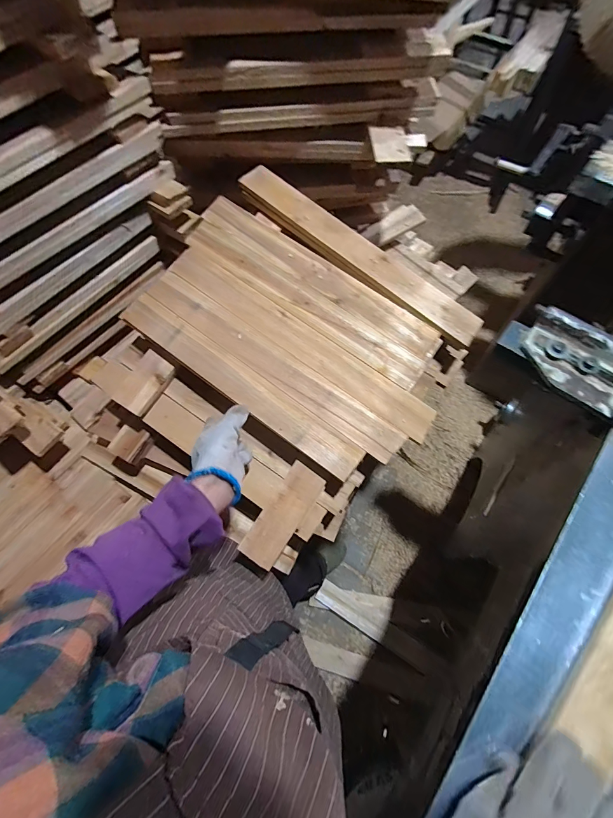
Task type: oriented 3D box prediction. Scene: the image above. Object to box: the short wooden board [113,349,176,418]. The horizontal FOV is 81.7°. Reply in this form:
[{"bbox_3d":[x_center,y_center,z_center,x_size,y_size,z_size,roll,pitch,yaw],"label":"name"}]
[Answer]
[{"bbox_3d":[-0.290,-0.046,0.637,0.058,0.029,0.105,30,72,15],"label":"short wooden board"}]

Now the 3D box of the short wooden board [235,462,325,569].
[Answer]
[{"bbox_3d":[-0.035,0.170,0.570,0.064,0.016,0.163,35,72,-4],"label":"short wooden board"}]

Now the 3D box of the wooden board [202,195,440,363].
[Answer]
[{"bbox_3d":[0.018,-0.247,0.645,0.490,0.020,0.062,36,80,11],"label":"wooden board"}]

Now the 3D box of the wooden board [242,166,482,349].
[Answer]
[{"bbox_3d":[0.090,-0.297,0.654,0.523,0.017,0.073,40,72,11],"label":"wooden board"}]

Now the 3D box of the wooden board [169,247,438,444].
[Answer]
[{"bbox_3d":[-0.023,-0.124,0.610,0.531,0.007,0.063,36,79,10],"label":"wooden board"}]

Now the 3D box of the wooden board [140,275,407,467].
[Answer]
[{"bbox_3d":[-0.063,-0.080,0.597,0.502,0.010,0.059,36,78,10],"label":"wooden board"}]

